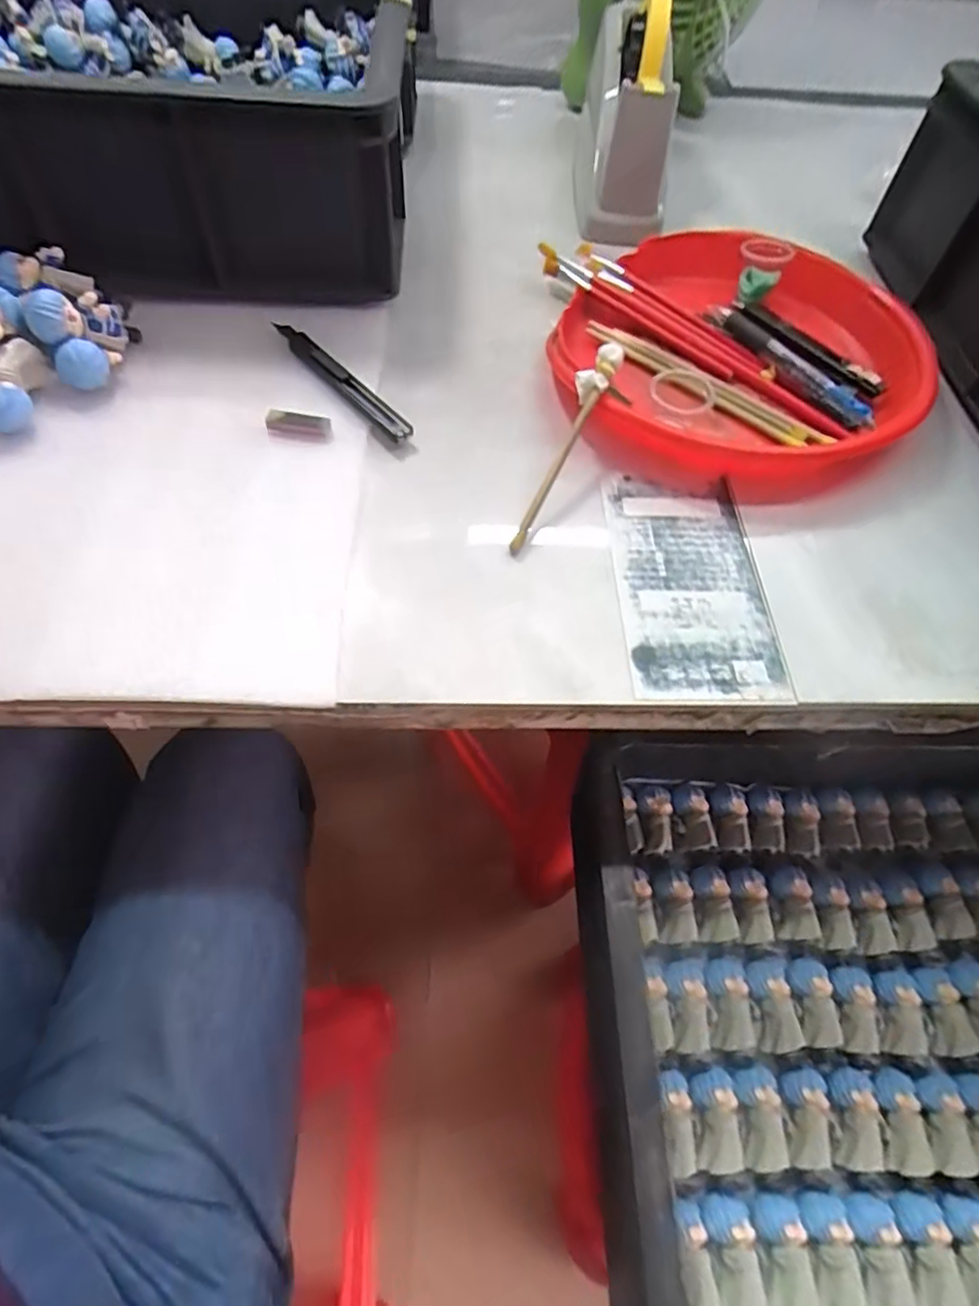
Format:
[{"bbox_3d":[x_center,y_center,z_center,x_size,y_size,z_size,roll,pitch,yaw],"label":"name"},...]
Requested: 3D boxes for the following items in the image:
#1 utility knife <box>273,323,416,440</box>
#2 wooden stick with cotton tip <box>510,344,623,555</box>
[{"bbox_3d":[-0.096,-0.175,0.399,0.015,0.016,0.134,-32,65,-22],"label":"utility knife"},{"bbox_3d":[0.041,-0.117,0.362,0.018,0.015,0.139,22,76,11],"label":"wooden stick with cotton tip"}]

